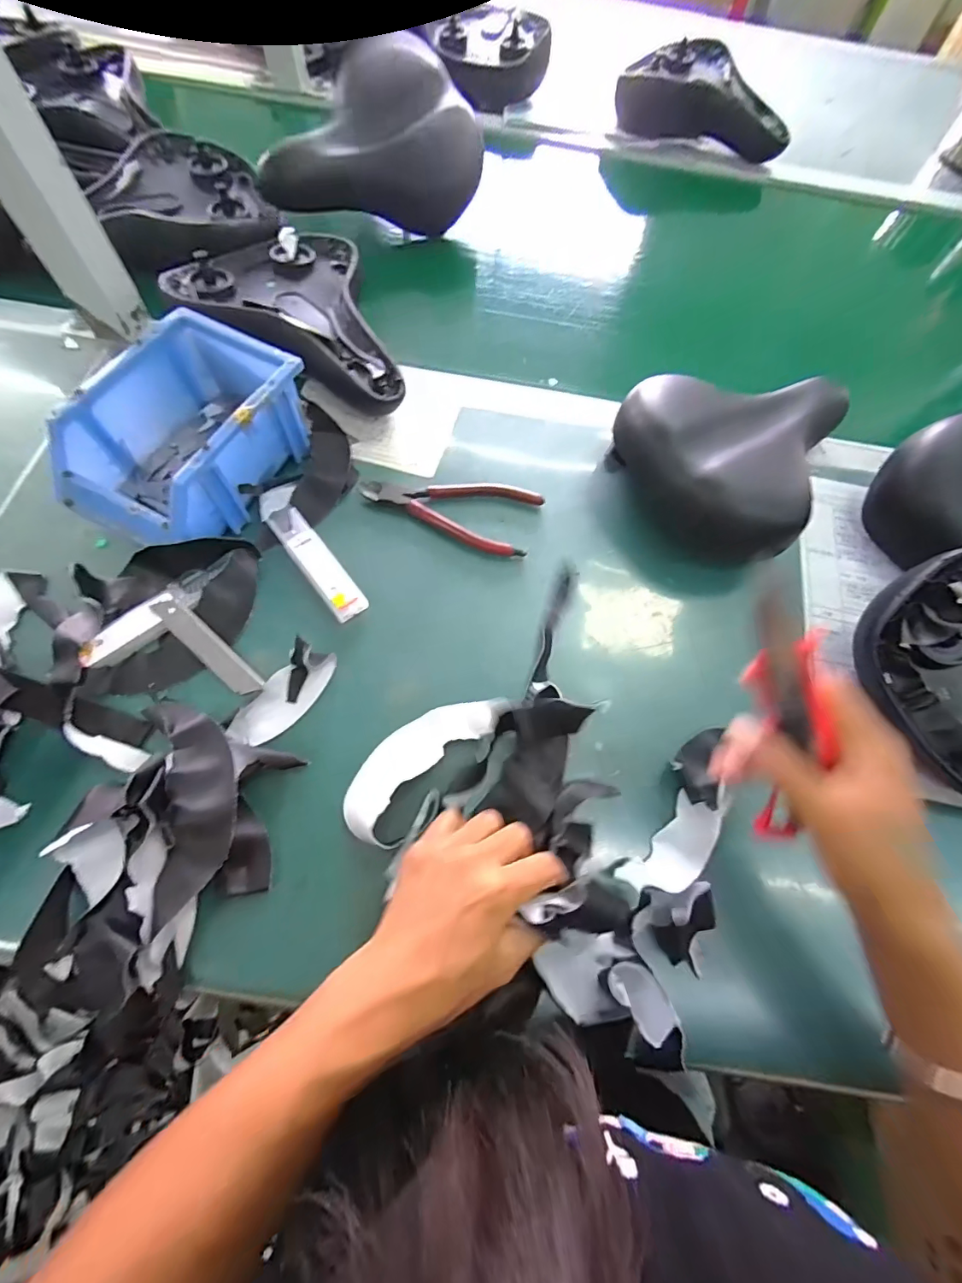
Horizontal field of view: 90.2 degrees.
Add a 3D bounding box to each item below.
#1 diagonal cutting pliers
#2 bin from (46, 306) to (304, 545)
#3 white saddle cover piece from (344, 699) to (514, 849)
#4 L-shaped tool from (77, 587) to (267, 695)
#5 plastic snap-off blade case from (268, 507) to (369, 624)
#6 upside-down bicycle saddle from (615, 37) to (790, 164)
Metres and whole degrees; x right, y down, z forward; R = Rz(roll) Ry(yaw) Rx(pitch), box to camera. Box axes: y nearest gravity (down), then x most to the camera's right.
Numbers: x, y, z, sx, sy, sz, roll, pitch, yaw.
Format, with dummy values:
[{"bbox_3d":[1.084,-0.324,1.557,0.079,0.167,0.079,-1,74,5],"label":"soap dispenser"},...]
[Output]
[{"bbox_3d":[-0.026,-0.121,0.419,0.149,0.012,0.076,20,67,4],"label":"diagonal cutting pliers"},{"bbox_3d":[-0.234,-0.161,0.385,0.117,0.075,0.173,26,68,7],"label":"bin"},{"bbox_3d":[-0.040,0.077,0.326,0.054,0.030,0.124,38,70,11],"label":"white saddle cover piece"},{"bbox_3d":[-0.214,-0.005,0.351,0.117,0.012,0.068,9,67,-1],"label":"L-shaped tool"},{"bbox_3d":[-0.132,-0.065,0.382,0.027,0.011,0.110,-36,74,-17],"label":"plastic snap-off blade case"},{"bbox_3d":[0.329,-0.776,0.692,0.249,0.067,0.131,31,68,8],"label":"upside-down bicycle saddle"}]

